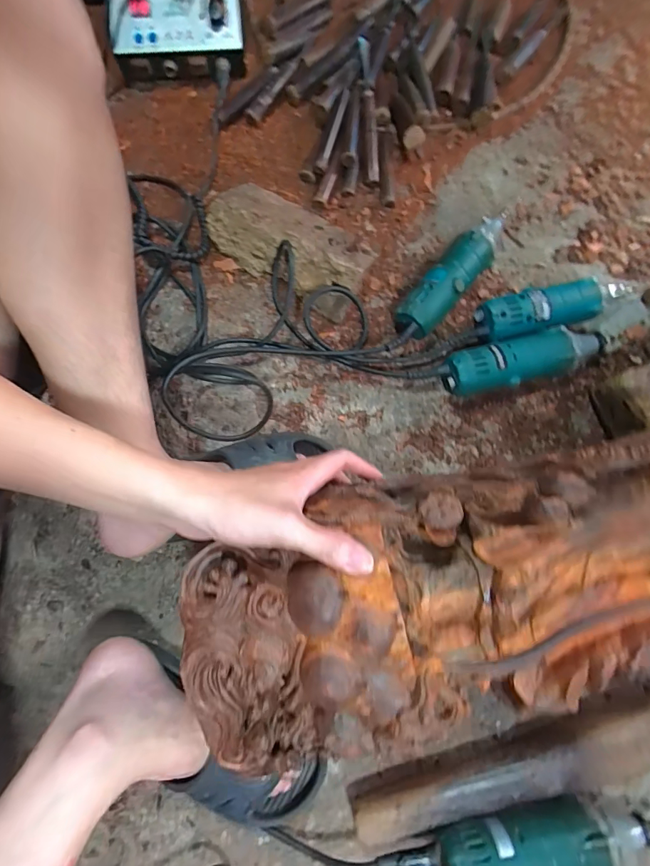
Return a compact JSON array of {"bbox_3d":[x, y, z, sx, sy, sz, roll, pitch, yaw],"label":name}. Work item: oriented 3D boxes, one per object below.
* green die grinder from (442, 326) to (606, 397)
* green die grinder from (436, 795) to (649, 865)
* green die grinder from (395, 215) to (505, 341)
[{"bbox_3d":[0.239,-0.086,0.498,0.203,0.057,0.055,-18,76,-5],"label":"green die grinder"},{"bbox_3d":[0.205,0.369,0.380,0.209,0.058,0.058,-8,76,-2],"label":"green die grinder"},{"bbox_3d":[0.161,-0.197,0.526,0.052,0.054,0.204,40,79,9],"label":"green die grinder"}]

